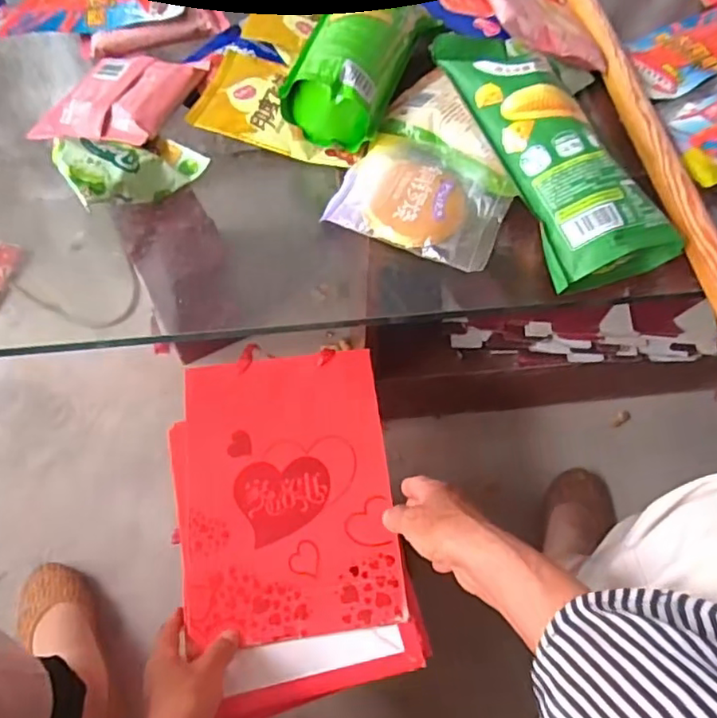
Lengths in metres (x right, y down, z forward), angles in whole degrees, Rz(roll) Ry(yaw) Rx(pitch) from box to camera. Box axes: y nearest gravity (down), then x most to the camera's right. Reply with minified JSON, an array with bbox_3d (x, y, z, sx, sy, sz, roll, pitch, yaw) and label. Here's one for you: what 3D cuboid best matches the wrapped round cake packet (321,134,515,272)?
[{"bbox_3d":[0.050,-0.125,0.467,0.125,0.018,0.099,22,60,13],"label":"wrapped round cake packet"}]

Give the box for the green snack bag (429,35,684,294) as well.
[{"bbox_3d":[0.140,-0.160,0.451,0.097,0.058,0.221,-23,61,-15],"label":"green snack bag"}]

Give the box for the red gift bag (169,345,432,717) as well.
[{"bbox_3d":[-0.065,0.142,0.559,0.198,0.036,0.305,-8,62,-8],"label":"red gift bag"}]

